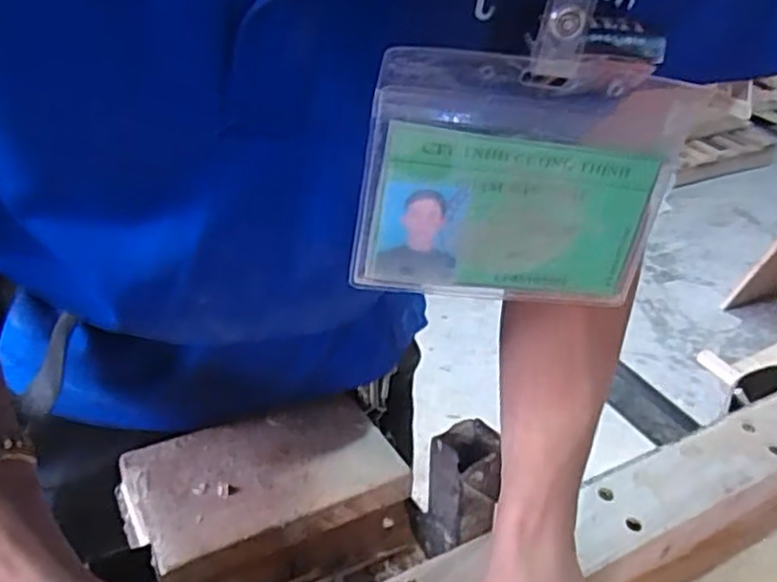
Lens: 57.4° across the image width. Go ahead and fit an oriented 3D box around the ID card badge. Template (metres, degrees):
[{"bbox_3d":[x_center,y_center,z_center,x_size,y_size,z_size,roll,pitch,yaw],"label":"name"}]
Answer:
[{"bbox_3d":[0.042,-0.034,0.230,0.102,0.078,0.008,3,36,-7],"label":"ID card badge"}]

